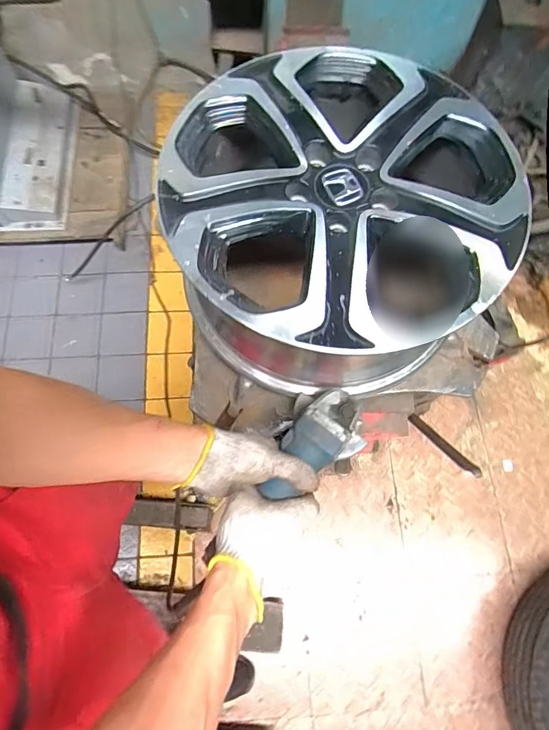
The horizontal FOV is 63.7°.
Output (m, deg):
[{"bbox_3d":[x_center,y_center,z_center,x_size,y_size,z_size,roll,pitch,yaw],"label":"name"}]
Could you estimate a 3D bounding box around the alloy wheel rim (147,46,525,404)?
[{"bbox_3d":[0.081,-0.199,0.642,0.446,0.200,0.441,0,71,0],"label":"alloy wheel rim"}]

